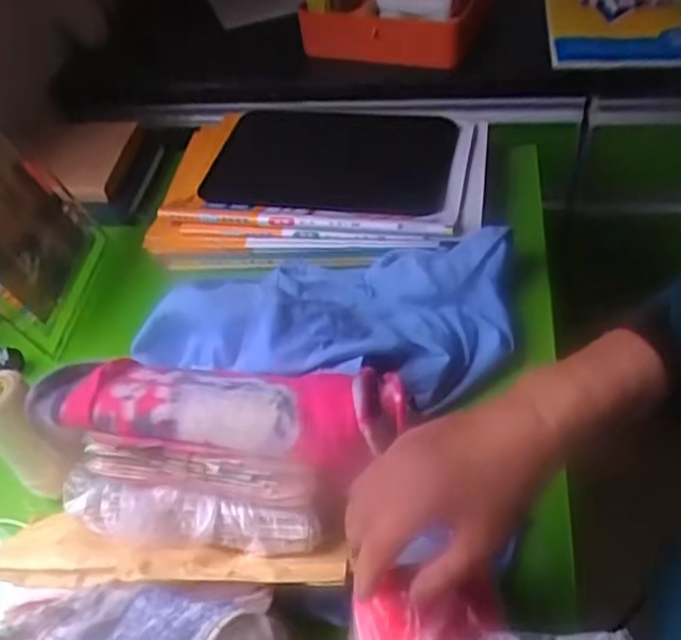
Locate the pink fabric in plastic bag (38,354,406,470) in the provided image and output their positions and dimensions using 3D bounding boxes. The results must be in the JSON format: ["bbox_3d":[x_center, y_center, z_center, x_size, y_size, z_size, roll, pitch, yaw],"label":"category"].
[{"bbox_3d":[-0.091,0.061,0.526,0.269,0.060,0.081,6,49,12],"label":"pink fabric in plastic bag"}]

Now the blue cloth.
[{"bbox_3d":[-0.008,-0.020,0.660,0.319,0.112,0.208,1,48,7],"label":"blue cloth"}]

